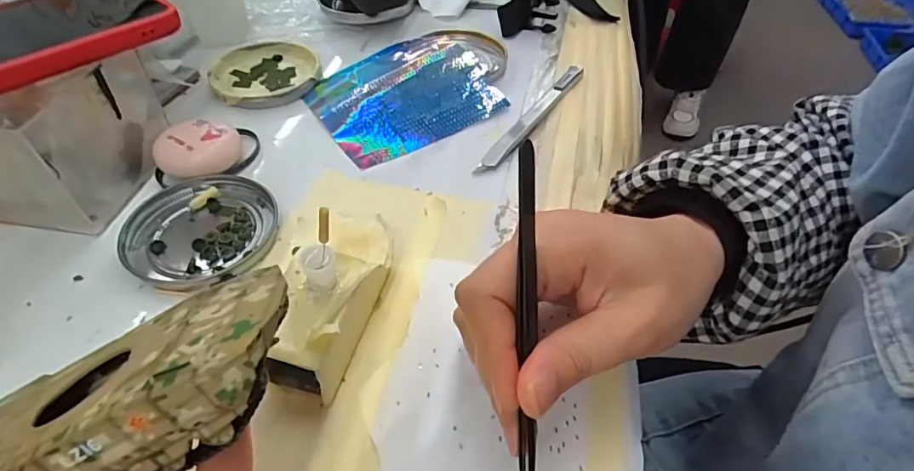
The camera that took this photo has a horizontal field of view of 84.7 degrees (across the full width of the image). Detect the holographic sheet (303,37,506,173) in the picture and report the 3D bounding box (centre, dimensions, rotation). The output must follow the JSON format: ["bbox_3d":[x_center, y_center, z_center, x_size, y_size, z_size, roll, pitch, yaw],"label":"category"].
[{"bbox_3d":[-0.040,-0.109,0.368,0.126,0.015,0.110,-27,54,-23],"label":"holographic sheet"}]

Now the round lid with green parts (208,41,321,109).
[{"bbox_3d":[-0.148,-0.127,0.387,0.078,0.009,0.082,1,48,-1],"label":"round lid with green parts"}]

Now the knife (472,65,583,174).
[{"bbox_3d":[0.054,-0.083,0.350,0.013,0.010,0.134,28,53,22],"label":"knife"}]

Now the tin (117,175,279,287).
[{"bbox_3d":[-0.142,-0.004,0.277,0.078,0.008,0.075,-2,48,-3],"label":"tin"}]

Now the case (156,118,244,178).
[{"bbox_3d":[-0.157,-0.052,0.307,0.047,0.023,0.035,-29,55,-25],"label":"case"}]

